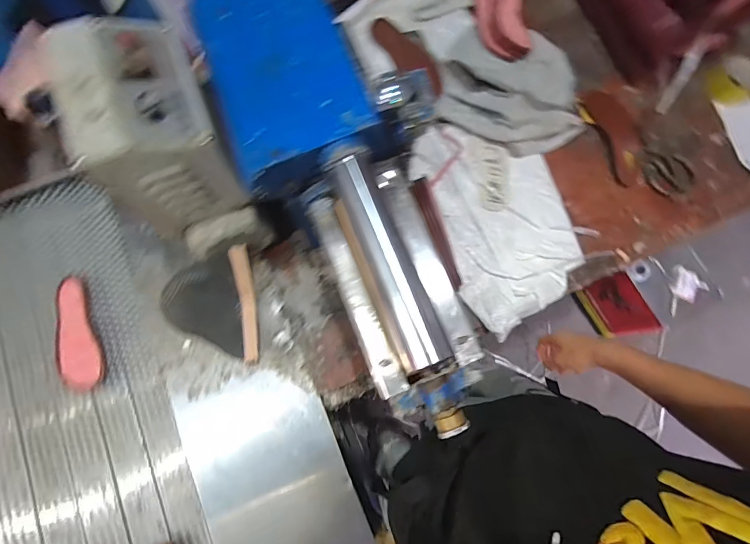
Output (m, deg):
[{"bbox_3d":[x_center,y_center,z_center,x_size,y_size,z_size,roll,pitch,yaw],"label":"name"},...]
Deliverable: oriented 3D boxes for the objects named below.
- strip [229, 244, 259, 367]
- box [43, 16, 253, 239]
[{"bbox_3d":[-0.233,0.059,0.711,0.029,0.043,0.220,-3,104,-2],"label":"strip"},{"bbox_3d":[-0.291,-0.191,0.530,0.143,0.198,0.185,-23,79,-6],"label":"box"}]

